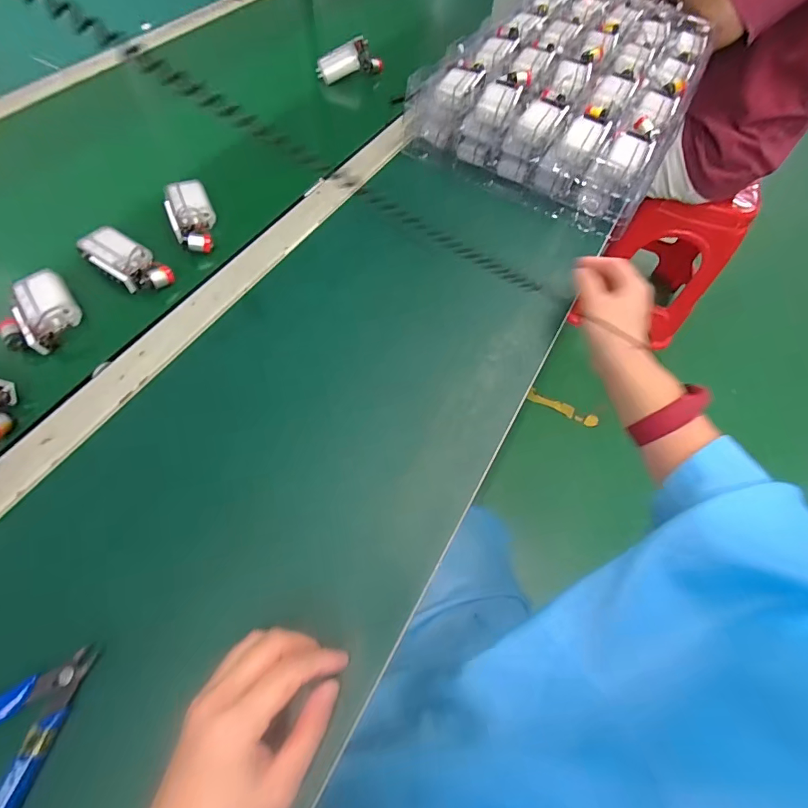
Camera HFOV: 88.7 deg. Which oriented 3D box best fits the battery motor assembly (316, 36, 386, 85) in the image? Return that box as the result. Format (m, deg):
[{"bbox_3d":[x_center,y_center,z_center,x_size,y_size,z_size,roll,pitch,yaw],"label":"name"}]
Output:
[{"bbox_3d":[-0.084,-0.526,0.627,0.101,0.040,0.037,-25,66,-17],"label":"battery motor assembly"}]

